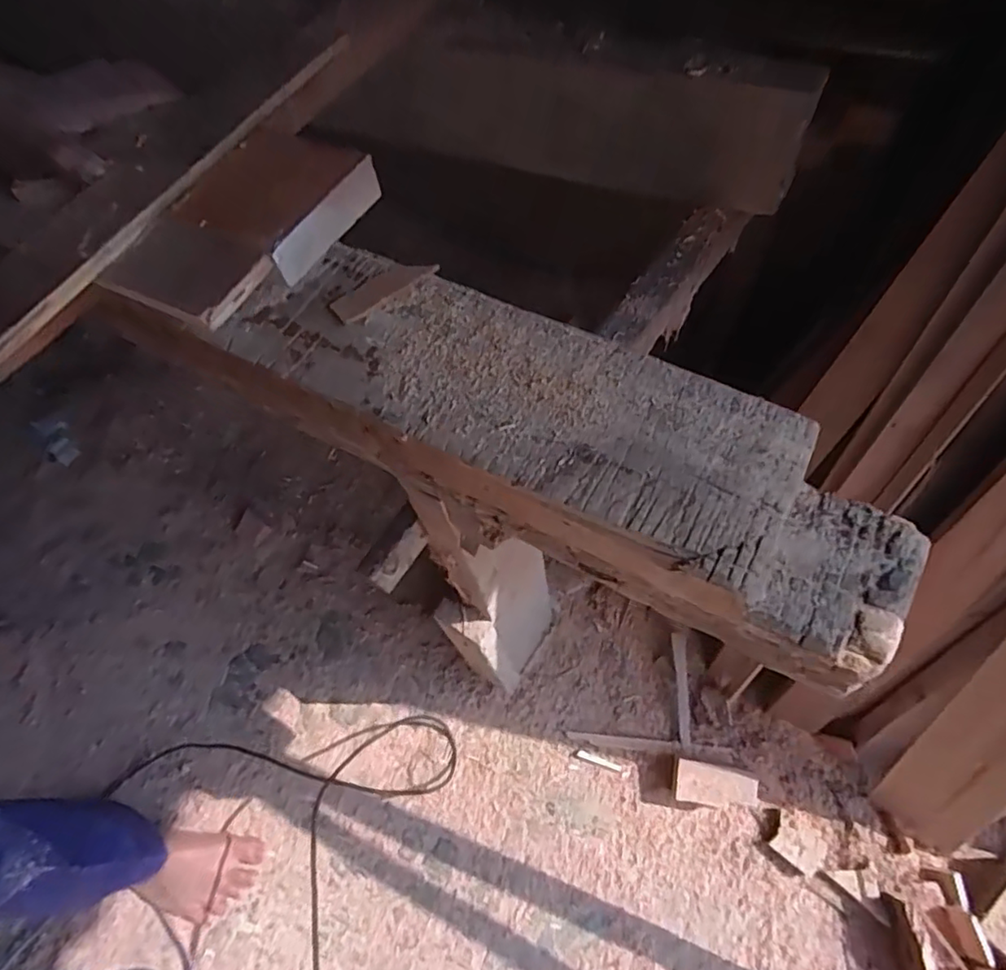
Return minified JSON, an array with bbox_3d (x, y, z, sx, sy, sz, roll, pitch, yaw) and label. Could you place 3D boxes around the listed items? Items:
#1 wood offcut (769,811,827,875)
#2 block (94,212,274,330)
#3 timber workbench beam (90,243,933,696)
[{"bbox_3d":[0.412,0.500,0.827,0.067,0.024,0.056,35,67,24],"label":"wood offcut"},{"bbox_3d":[-0.207,-0.140,0.384,0.101,0.013,0.065,24,63,19],"label":"block"},{"bbox_3d":[-0.011,-0.050,0.443,0.579,0.097,0.152,25,63,19],"label":"timber workbench beam"}]

